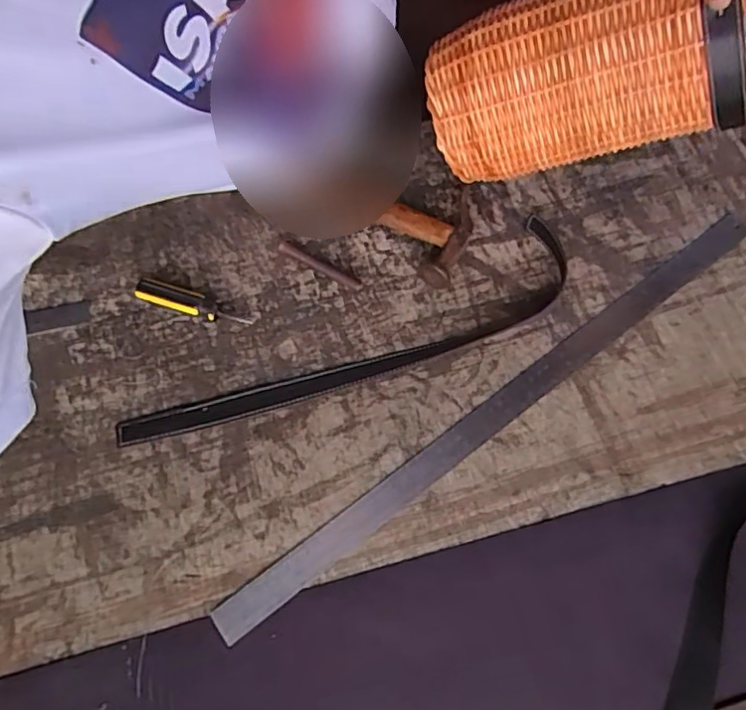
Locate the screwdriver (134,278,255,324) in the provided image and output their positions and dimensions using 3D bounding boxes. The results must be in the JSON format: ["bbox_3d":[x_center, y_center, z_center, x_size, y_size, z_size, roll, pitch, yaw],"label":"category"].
[{"bbox_3d":[-0.172,-0.051,0.578,0.112,0.024,0.026,15,66,8],"label":"screwdriver"}]

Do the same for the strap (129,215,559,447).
[{"bbox_3d":[-0.014,-0.008,0.566,0.449,0.011,0.090,-24,67,-10],"label":"strap"}]

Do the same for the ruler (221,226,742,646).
[{"bbox_3d":[0.126,0.041,0.546,0.607,0.006,0.035,-35,70,-15],"label":"ruler"}]

